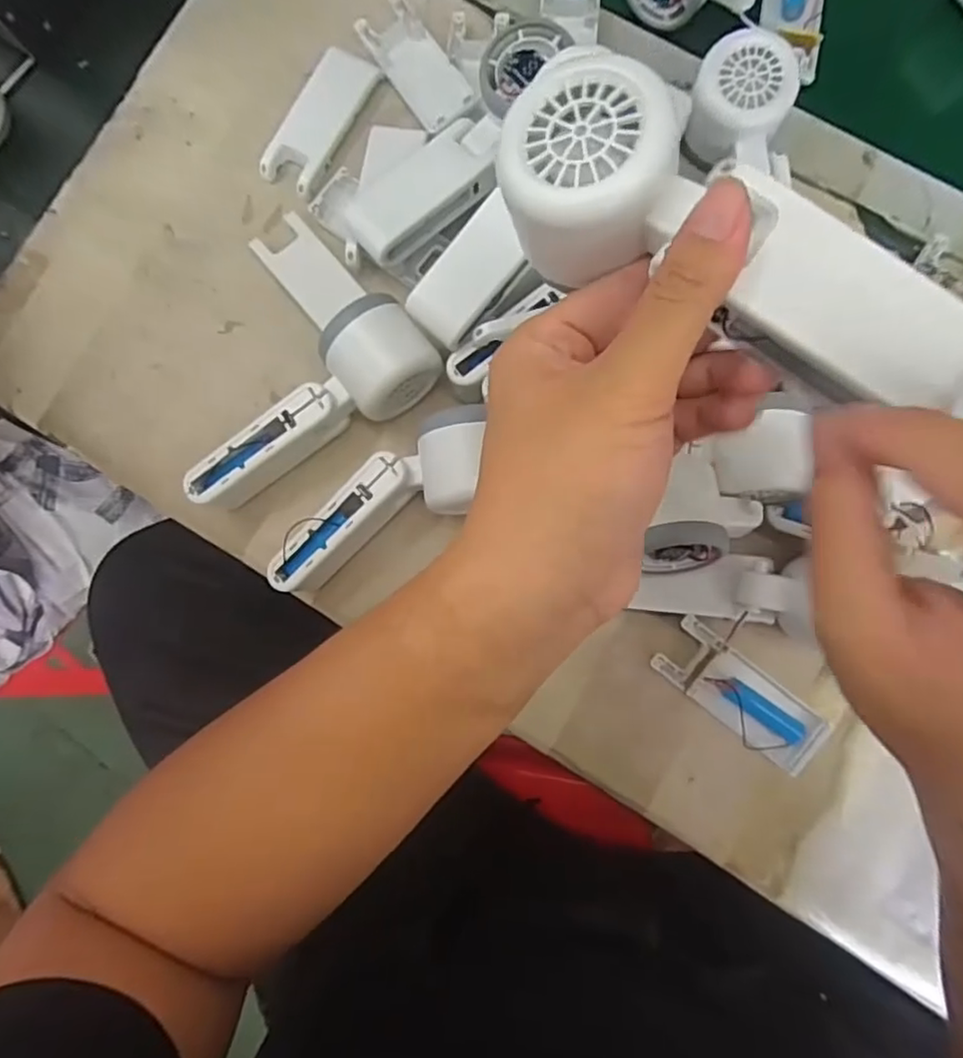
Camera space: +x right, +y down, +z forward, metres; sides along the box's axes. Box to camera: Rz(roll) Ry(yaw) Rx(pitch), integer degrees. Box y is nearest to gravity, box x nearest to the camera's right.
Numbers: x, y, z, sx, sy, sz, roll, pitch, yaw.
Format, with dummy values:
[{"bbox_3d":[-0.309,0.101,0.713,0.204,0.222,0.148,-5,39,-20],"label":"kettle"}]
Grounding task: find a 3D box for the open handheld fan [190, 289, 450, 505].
[{"bbox_3d":[-0.107,-0.076,0.378,0.168,0.052,0.063,-29,83,0],"label":"open handheld fan"}]

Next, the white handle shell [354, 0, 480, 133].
[{"bbox_3d":[-0.045,-0.315,0.418,0.039,0.012,0.092,-37,84,-1],"label":"white handle shell"}]

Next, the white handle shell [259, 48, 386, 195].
[{"bbox_3d":[-0.111,-0.279,0.420,0.042,0.008,0.101,29,86,5],"label":"white handle shell"}]

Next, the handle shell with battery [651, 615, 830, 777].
[{"bbox_3d":[0.154,0.098,0.368,0.102,0.011,0.038,38,87,6],"label":"handle shell with battery"}]

